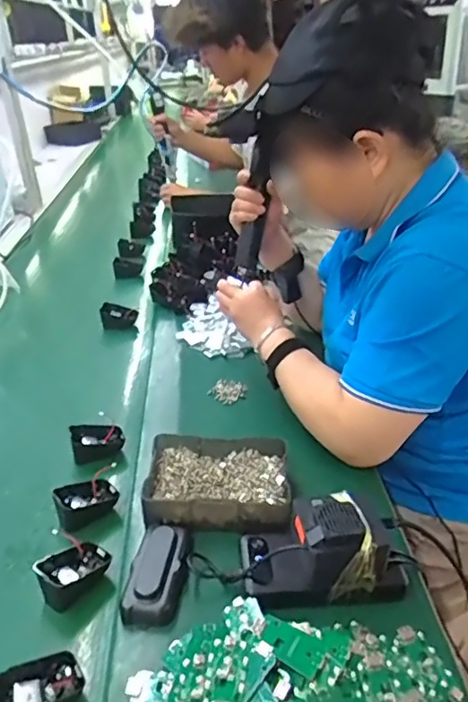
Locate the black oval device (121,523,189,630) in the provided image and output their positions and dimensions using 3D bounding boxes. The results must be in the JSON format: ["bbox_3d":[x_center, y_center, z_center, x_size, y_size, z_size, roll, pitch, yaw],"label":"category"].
[{"bbox_3d":[-0.078,0.210,0.552,0.058,0.027,0.103,3,30,12],"label":"black oval device"}]

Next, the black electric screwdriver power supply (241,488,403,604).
[{"bbox_3d":[0.085,0.182,0.541,0.156,0.070,0.077,-4,30,-1],"label":"black electric screwdriver power supply"}]

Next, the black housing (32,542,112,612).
[{"bbox_3d":[-0.155,0.219,0.560,0.071,0.035,0.045,-22,35,-30],"label":"black housing"}]

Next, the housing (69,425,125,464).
[{"bbox_3d":[-0.177,0.118,0.739,0.064,0.037,0.046,-11,30,-12],"label":"housing"}]

